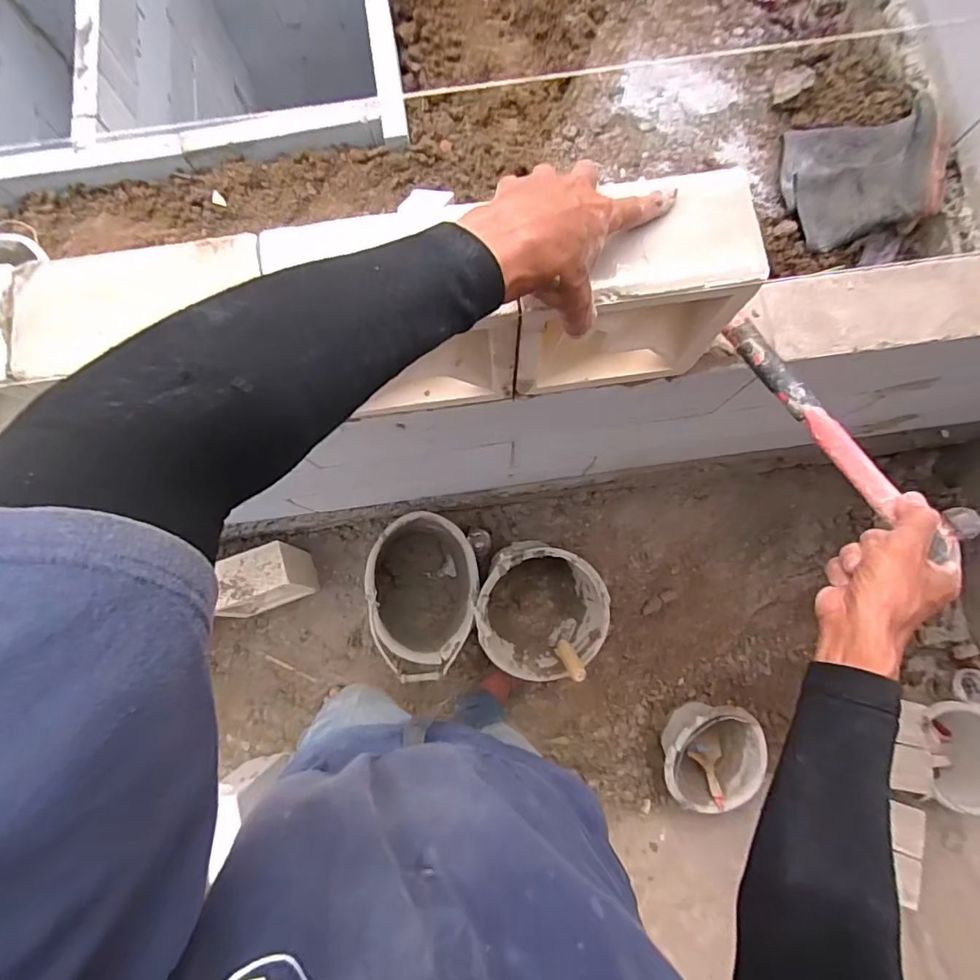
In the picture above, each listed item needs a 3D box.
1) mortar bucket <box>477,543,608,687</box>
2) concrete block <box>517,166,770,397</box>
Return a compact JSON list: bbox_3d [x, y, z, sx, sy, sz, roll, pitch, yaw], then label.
[{"bbox_3d":[0.119,0.284,1.242,0.277,0.286,0.283,0,80,1],"label":"mortar bucket"},{"bbox_3d":[0.119,-0.174,0.512,0.190,0.188,0.080,-8,80,0],"label":"concrete block"}]

